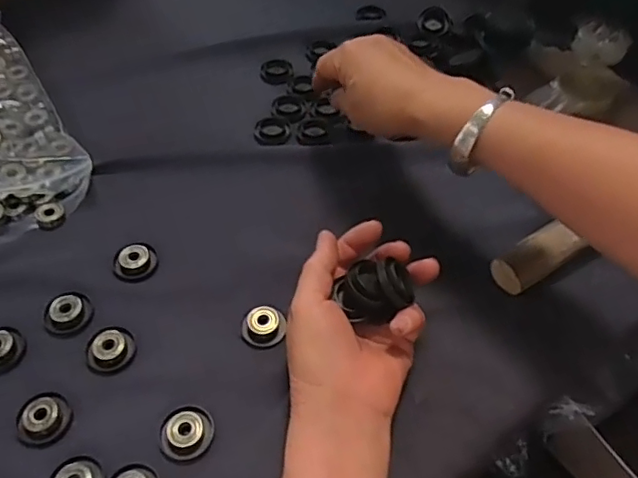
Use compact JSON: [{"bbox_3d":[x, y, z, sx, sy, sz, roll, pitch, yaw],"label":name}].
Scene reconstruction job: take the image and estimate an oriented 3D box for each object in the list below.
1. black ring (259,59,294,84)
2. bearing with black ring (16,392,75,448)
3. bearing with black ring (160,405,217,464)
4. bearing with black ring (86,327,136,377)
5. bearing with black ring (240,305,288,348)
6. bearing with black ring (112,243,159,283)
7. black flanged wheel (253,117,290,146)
[{"bbox_3d":[-0.043,-0.171,0.585,0.032,0.005,0.033,1,52,-1],"label":"black ring"},{"bbox_3d":[-0.171,0.111,0.357,0.031,0.011,0.031,1,52,-1],"label":"bearing with black ring"},{"bbox_3d":[-0.082,0.118,0.356,0.033,0.010,0.035,1,52,-1],"label":"bearing with black ring"},{"bbox_3d":[-0.141,0.073,0.387,0.031,0.012,0.031,1,52,-1],"label":"bearing with black ring"},{"bbox_3d":[-0.040,0.061,0.404,0.031,0.010,0.033,1,52,-1],"label":"bearing with black ring"},{"bbox_3d":[-0.138,0.017,0.432,0.032,0.011,0.028,-23,56,-18],"label":"bearing with black ring"},{"bbox_3d":[-0.042,-0.099,0.528,0.033,0.005,0.033,1,52,-1],"label":"black flanged wheel"}]

